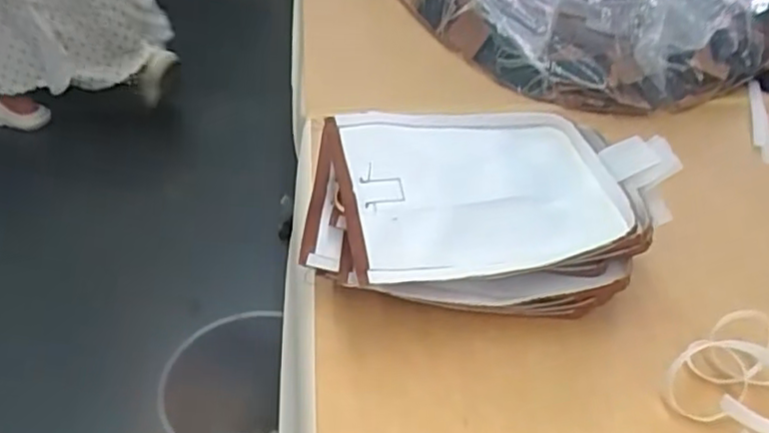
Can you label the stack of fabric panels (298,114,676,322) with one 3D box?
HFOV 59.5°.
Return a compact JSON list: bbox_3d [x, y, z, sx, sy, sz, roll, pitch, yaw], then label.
[{"bbox_3d":[0.066,-0.011,0.438,0.231,0.058,0.145,-1,59,-7],"label":"stack of fabric panels"}]

